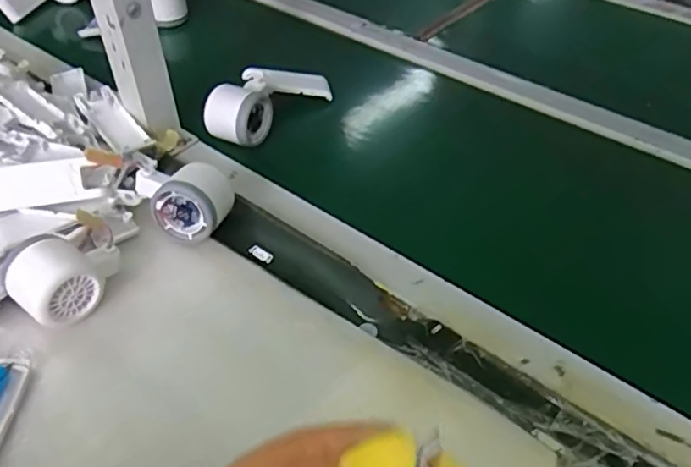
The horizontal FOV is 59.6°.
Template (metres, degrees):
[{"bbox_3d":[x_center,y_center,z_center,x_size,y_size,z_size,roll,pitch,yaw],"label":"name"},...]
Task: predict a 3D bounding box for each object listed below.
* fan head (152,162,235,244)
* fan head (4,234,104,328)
[{"bbox_3d":[-0.134,-0.031,0.540,0.054,0.060,0.063,9,45,8],"label":"fan head"},{"bbox_3d":[-0.227,0.039,0.472,0.052,0.058,0.059,34,54,29],"label":"fan head"}]

